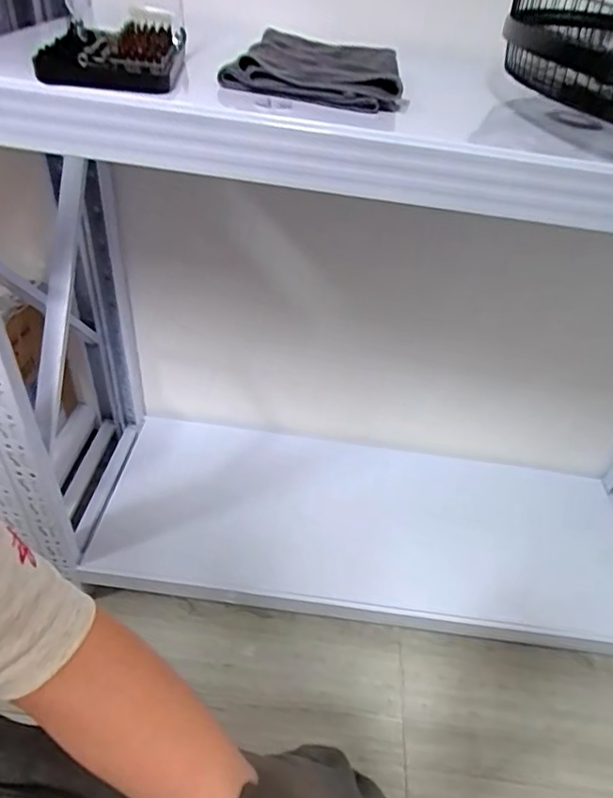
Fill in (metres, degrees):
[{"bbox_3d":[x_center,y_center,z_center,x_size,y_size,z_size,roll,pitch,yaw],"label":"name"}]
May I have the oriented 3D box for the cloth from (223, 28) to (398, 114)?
[{"bbox_3d":[0.011,-0.319,0.512,0.157,0.029,0.149,9,43,2],"label":"cloth"}]

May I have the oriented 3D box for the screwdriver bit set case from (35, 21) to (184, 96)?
[{"bbox_3d":[-0.172,-0.311,0.475,0.109,0.031,0.145,1,43,-8],"label":"screwdriver bit set case"}]

